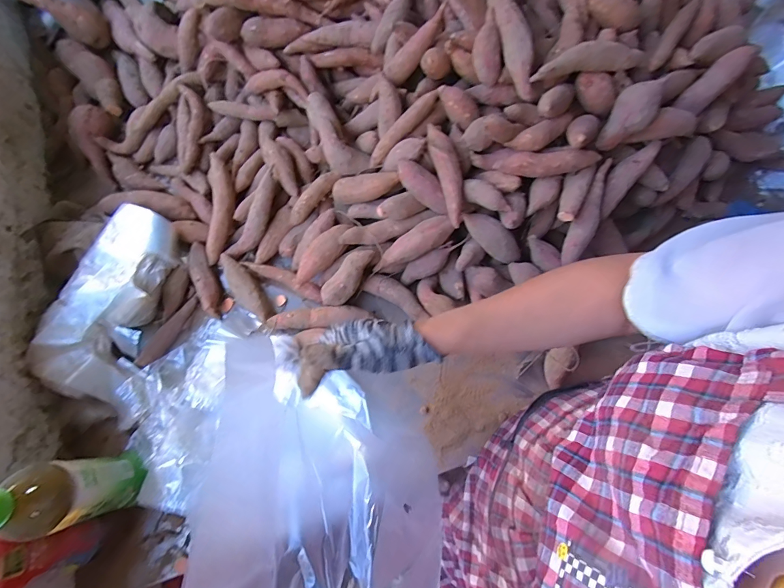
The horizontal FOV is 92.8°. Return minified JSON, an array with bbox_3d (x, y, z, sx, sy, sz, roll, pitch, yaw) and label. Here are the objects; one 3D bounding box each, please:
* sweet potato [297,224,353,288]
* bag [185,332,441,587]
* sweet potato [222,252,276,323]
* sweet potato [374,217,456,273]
[{"bbox_3d":[-0.105,-0.059,0.555,0.039,0.033,0.115,41,91,13],"label":"sweet potato"},{"bbox_3d":[-0.047,0.161,0.278,0.175,0.050,0.266,11,52,-21],"label":"bag"},{"bbox_3d":[-0.226,-0.008,0.574,0.040,0.032,0.123,-33,74,-10],"label":"sweet potato"},{"bbox_3d":[0.027,-0.070,0.537,0.129,0.029,0.038,-30,71,22],"label":"sweet potato"}]

